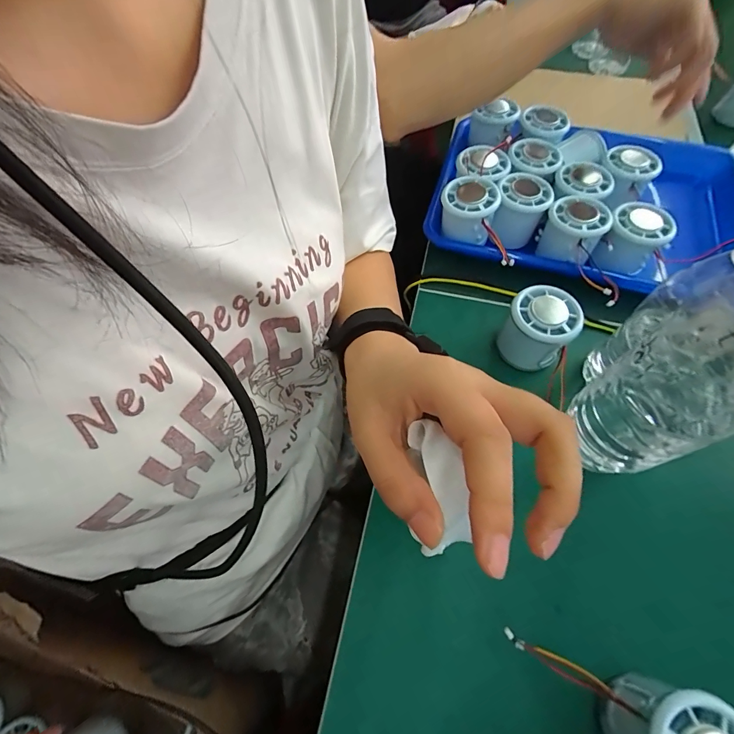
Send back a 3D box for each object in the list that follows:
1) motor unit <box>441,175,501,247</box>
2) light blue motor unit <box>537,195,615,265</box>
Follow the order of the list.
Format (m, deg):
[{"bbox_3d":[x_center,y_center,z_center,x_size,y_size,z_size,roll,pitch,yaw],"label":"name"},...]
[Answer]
[{"bbox_3d":[0.104,-0.163,0.396,0.056,0.045,0.056,14,63,7],"label":"motor unit"},{"bbox_3d":[0.208,-0.138,0.386,0.053,0.055,0.051,0,62,-1],"label":"light blue motor unit"}]

